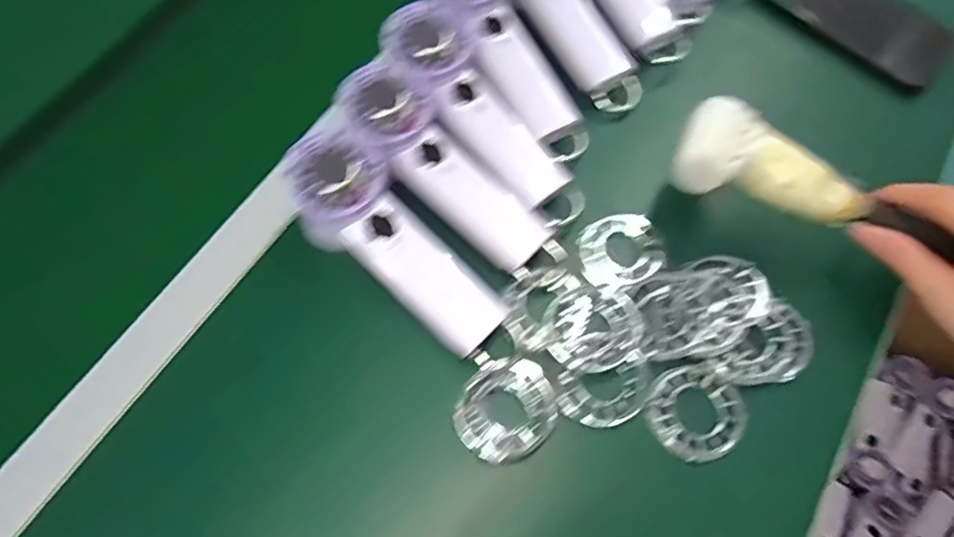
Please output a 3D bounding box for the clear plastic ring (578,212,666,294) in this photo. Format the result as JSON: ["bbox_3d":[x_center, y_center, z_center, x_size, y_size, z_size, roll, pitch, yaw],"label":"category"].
[{"bbox_3d":[0.101,-0.013,0.428,0.062,0.007,0.053,-21,66,-8],"label":"clear plastic ring"}]

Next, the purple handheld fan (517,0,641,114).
[{"bbox_3d":[0.070,-0.215,0.491,0.054,0.029,0.196,-29,86,-11],"label":"purple handheld fan"}]

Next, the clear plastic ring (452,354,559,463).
[{"bbox_3d":[0.020,0.087,0.377,0.066,0.020,0.054,-39,70,-15],"label":"clear plastic ring"}]

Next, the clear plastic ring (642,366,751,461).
[{"bbox_3d":[0.137,0.090,0.382,0.058,0.012,0.057,-1,65,2],"label":"clear plastic ring"}]

